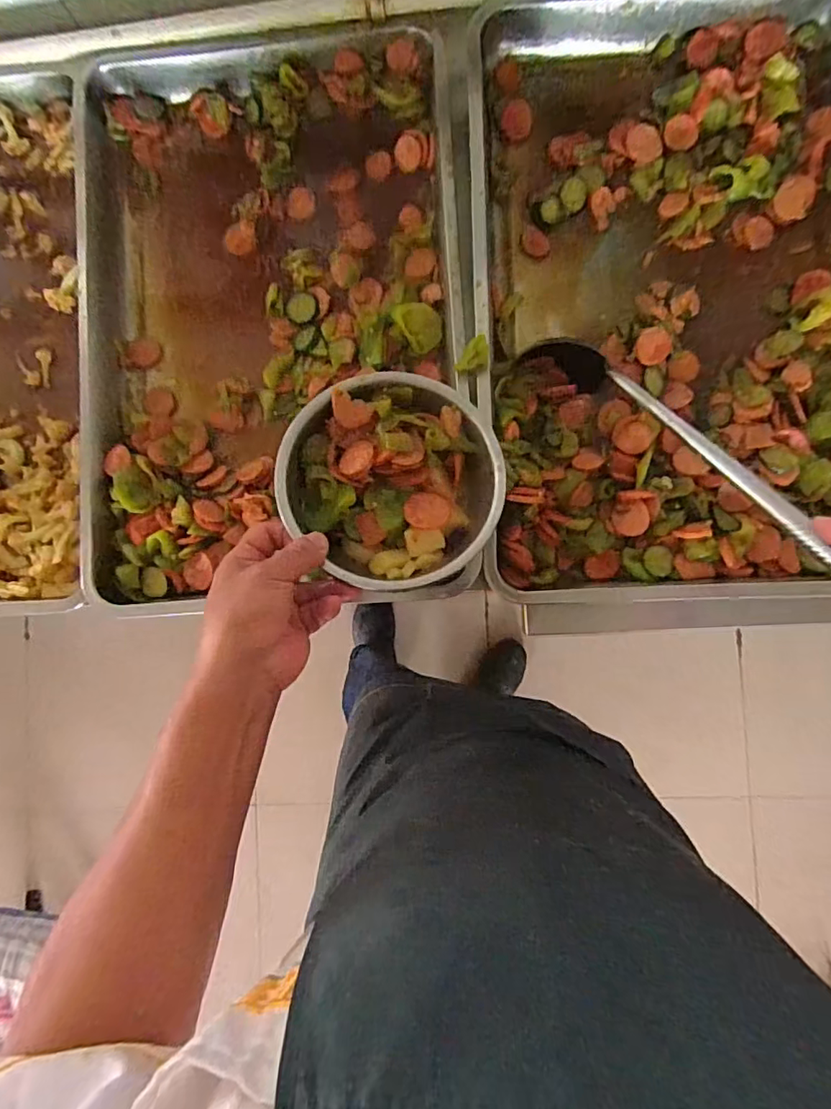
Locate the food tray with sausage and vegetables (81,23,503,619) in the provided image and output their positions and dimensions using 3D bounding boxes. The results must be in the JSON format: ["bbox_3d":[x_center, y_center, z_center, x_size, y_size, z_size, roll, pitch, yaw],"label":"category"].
[{"bbox_3d":[-0.144,-0.247,0.561,0.393,0.054,0.587,-2,89,3],"label":"food tray with sausage and vegetables"}]

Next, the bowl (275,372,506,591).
[{"bbox_3d":[-0.016,-0.061,0.439,0.162,0.063,0.169,0,89,3],"label":"bowl"}]

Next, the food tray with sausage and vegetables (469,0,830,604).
[{"bbox_3d":[0.259,-0.260,0.533,0.404,0.055,0.598,-4,89,3],"label":"food tray with sausage and vegetables"}]

